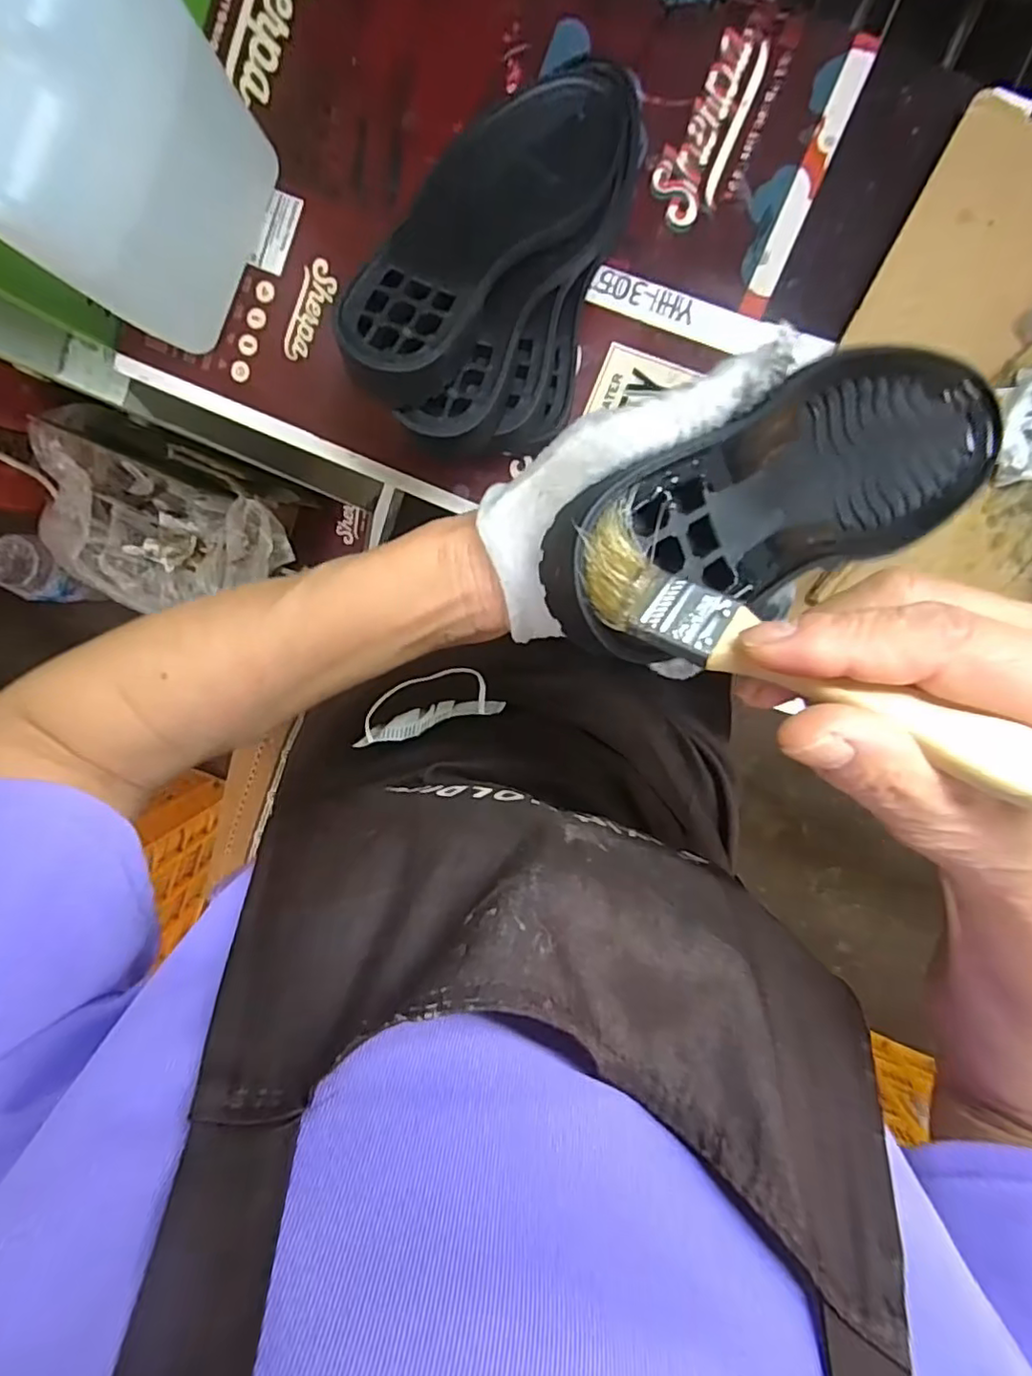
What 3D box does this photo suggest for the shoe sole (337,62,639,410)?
[{"bbox_3d":[-0.008,-0.247,0.325,0.077,0.027,0.239,32,77,2],"label":"shoe sole"}]

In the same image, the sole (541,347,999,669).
[{"bbox_3d":[0.103,-0.073,0.220,0.217,0.024,0.068,-26,92,-24],"label":"sole"}]

